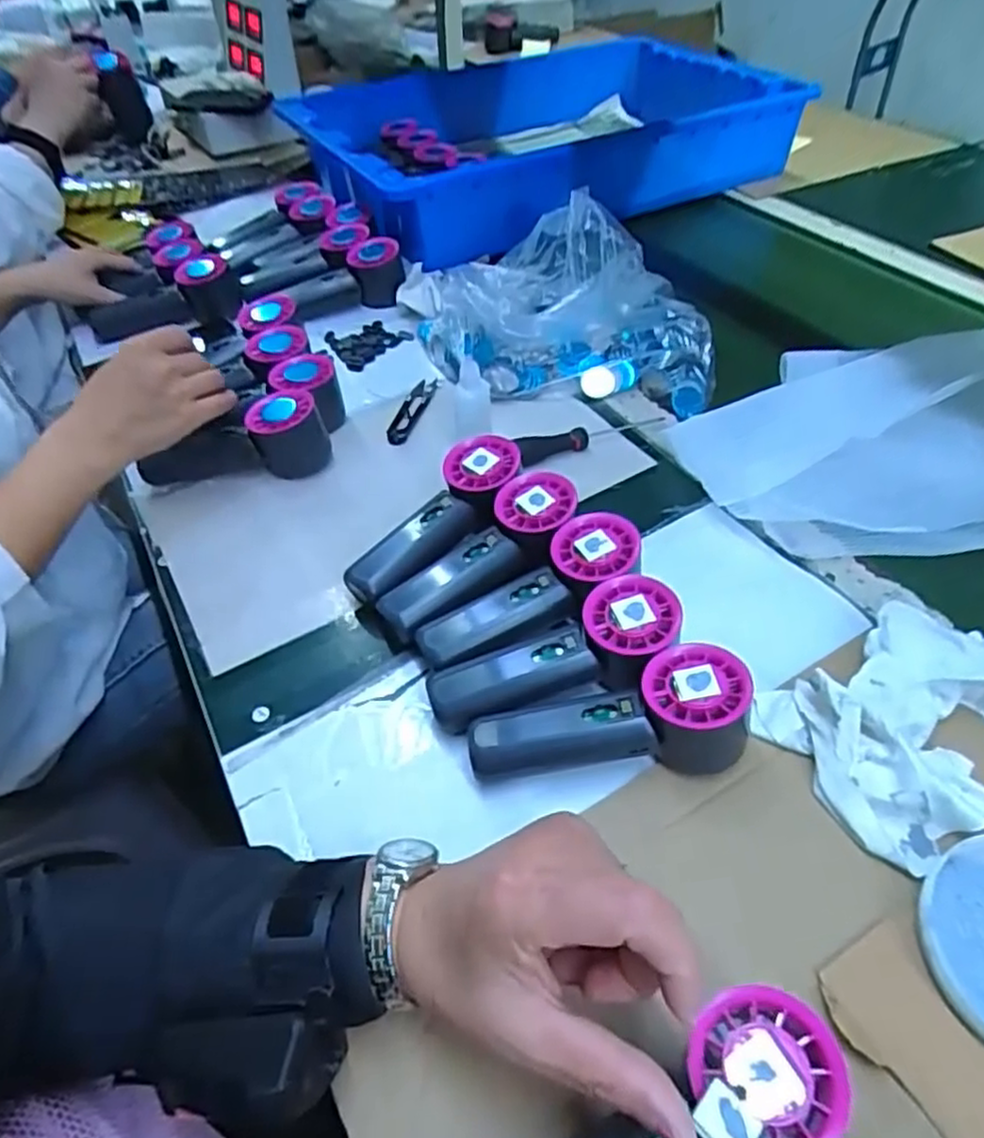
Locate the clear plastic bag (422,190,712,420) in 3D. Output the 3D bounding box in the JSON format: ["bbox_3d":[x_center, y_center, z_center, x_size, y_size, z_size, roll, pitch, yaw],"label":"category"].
[{"bbox_3d":[0.067,-0.254,0.680,0.283,0.098,0.200,2,48,8],"label":"clear plastic bag"}]

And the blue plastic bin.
[{"bbox_3d":[0.074,-0.628,0.996,0.651,0.098,0.446,-26,51,-17],"label":"blue plastic bin"}]

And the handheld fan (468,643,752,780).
[{"bbox_3d":[0.064,0.083,0.400,0.150,0.055,0.052,-3,48,3],"label":"handheld fan"}]

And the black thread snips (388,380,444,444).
[{"bbox_3d":[-0.072,-0.147,0.649,0.023,0.008,0.096,9,50,13],"label":"black thread snips"}]

